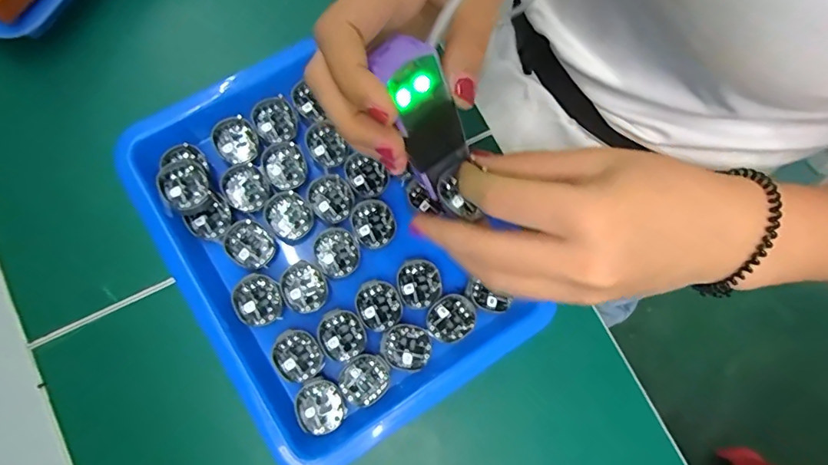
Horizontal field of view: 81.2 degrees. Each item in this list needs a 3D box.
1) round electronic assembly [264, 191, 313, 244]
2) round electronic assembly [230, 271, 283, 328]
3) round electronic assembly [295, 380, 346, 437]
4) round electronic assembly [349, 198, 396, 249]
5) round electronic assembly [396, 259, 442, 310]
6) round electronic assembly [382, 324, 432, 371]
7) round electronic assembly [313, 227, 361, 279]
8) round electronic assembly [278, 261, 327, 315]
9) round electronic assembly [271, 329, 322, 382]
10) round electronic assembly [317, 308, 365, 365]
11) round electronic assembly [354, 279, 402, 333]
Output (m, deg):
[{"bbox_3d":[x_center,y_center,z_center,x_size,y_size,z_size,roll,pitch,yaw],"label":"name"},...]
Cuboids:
[{"bbox_3d":[-0.073,-0.009,0.280,0.028,0.005,0.025,43,77,7],"label":"round electronic assembly"},{"bbox_3d":[-0.087,0.037,0.267,0.025,0.004,0.029,-17,78,-8],"label":"round electronic assembly"},{"bbox_3d":[-0.050,0.093,0.256,0.024,0.004,0.027,-23,79,-9],"label":"round electronic assembly"},{"bbox_3d":[-0.024,-0.005,0.284,0.026,0.004,0.028,1,76,-4],"label":"round electronic assembly"},{"bbox_3d":[0.003,0.029,0.278,0.026,0.004,0.028,1,76,-4],"label":"round electronic assembly"},{"bbox_3d":[-0.004,0.064,0.270,0.027,0.004,0.025,1,76,-4],"label":"round electronic assembly"},{"bbox_3d":[-0.044,0.011,0.279,0.025,0.004,0.028,-22,79,-9],"label":"round electronic assembly"},{"bbox_3d":[-0.062,0.031,0.271,0.027,0.004,0.025,1,76,-4],"label":"round electronic assembly"},{"bbox_3d":[-0.064,0.067,0.263,0.028,0.004,0.024,41,77,6],"label":"round electronic assembly"},{"bbox_3d":[-0.040,0.057,0.267,0.025,0.004,0.028,-28,80,-10],"label":"round electronic assembly"},{"bbox_3d":[-0.020,0.041,0.272,0.028,0.004,0.026,1,76,-4],"label":"round electronic assembly"}]

